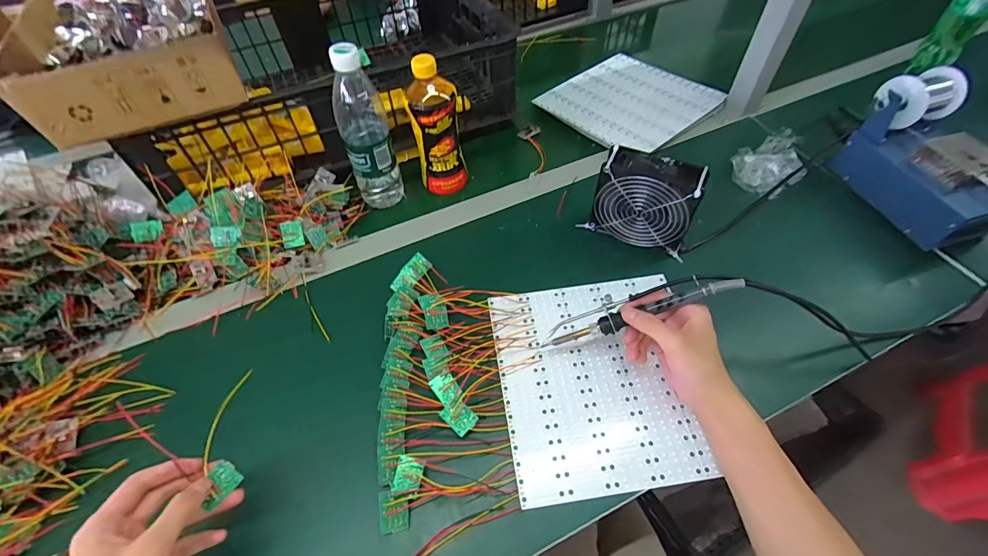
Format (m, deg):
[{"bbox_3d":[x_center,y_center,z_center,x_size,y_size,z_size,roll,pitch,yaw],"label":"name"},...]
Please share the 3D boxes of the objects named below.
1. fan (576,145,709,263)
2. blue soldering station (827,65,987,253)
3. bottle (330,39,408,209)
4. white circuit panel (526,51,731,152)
[{"bbox_3d":[0.190,-0.096,0.543,0.128,0.115,0.053,23,58,18],"label":"fan"},{"bbox_3d":[0.566,-0.155,0.549,0.120,0.124,0.190,-18,55,-9],"label":"blue soldering station"},{"bbox_3d":[-0.171,-0.190,0.576,0.063,0.226,0.063,-15,55,-9],"label":"bottle"},{"bbox_3d":[0.241,-0.318,0.762,0.253,0.012,0.247,-33,56,-21],"label":"white circuit panel"}]

